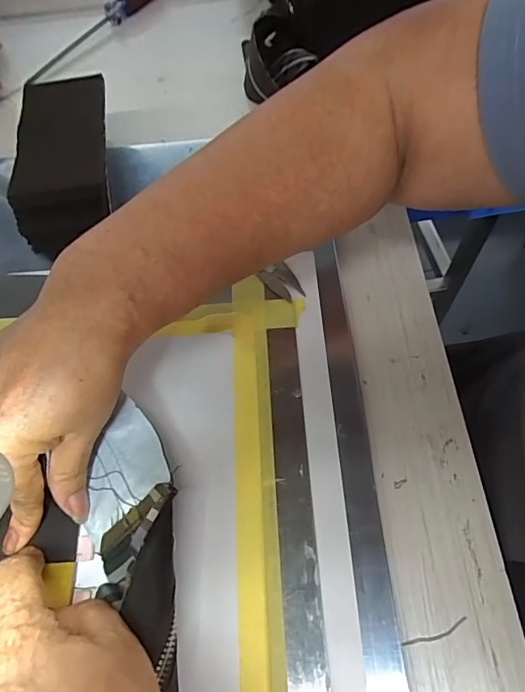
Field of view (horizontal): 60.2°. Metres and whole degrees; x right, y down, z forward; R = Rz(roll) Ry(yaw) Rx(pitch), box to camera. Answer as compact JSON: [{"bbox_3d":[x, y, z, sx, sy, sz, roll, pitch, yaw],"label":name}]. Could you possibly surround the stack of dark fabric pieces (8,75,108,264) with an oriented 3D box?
[{"bbox_3d":[-0.169,-0.167,0.395,0.076,0.056,0.156,-9,61,-3],"label":"stack of dark fabric pieces"}]

